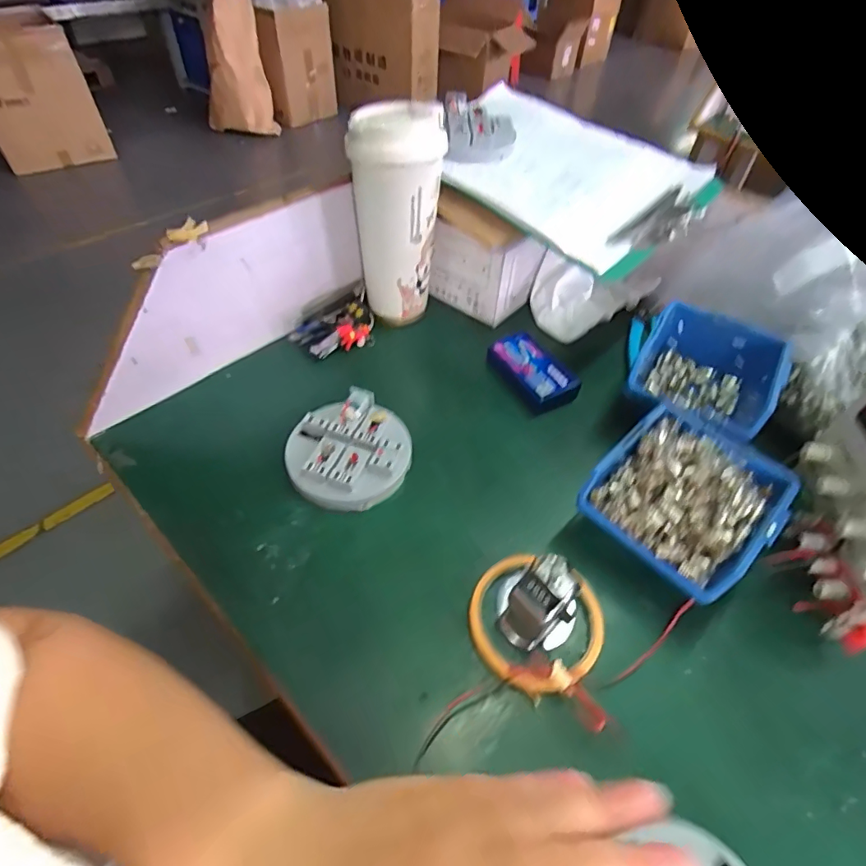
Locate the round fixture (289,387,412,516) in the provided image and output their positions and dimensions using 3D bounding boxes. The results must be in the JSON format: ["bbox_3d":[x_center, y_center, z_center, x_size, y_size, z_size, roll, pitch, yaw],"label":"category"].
[{"bbox_3d":[-0.071,0.017,0.421,0.097,0.037,0.094,1,49,-1],"label":"round fixture"}]

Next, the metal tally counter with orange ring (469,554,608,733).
[{"bbox_3d":[0.071,0.119,0.328,0.090,0.057,0.089,8,49,4],"label":"metal tally counter with orange ring"}]

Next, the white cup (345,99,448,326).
[{"bbox_3d":[-0.034,-0.206,0.490,0.081,0.191,0.080,-3,49,-4],"label":"white cup"}]

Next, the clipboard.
[{"bbox_3d":[0.133,-0.274,0.513,0.284,0.021,0.213,37,66,19],"label":"clipboard"}]

